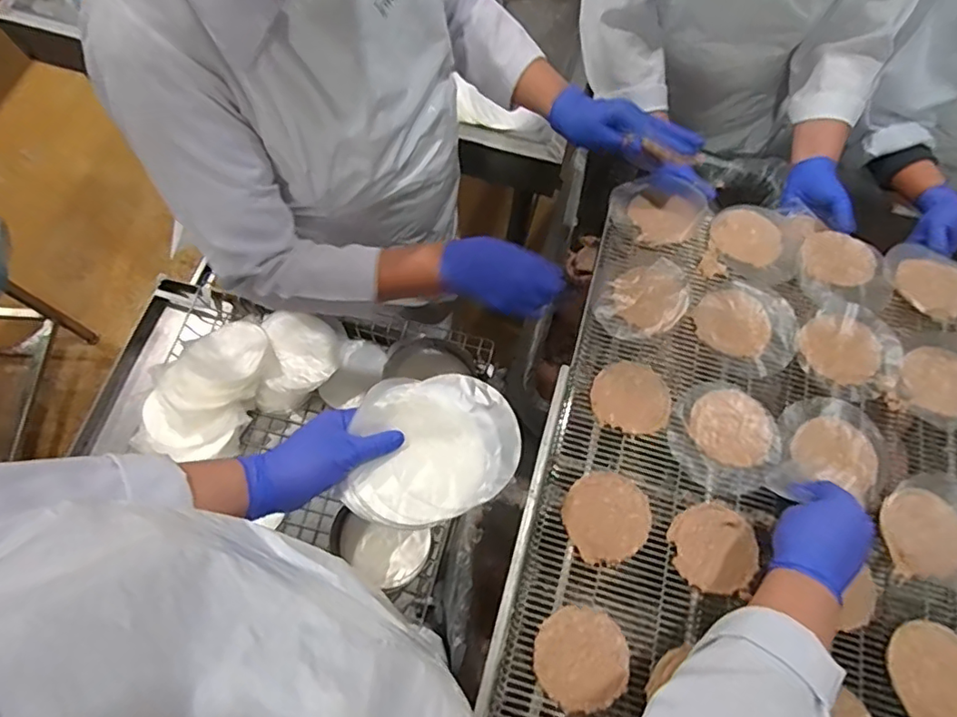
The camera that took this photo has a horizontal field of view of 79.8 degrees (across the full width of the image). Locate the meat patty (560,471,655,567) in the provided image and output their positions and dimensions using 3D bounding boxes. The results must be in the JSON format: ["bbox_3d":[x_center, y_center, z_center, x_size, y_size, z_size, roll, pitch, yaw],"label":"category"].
[{"bbox_3d":[0.134,0.163,0.595,0.090,0.013,0.087,1,66,-2],"label":"meat patty"}]

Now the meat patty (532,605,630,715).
[{"bbox_3d":[0.097,0.282,0.541,0.087,0.008,0.085,1,66,-2],"label":"meat patty"}]

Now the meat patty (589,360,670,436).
[{"bbox_3d":[0.173,0.044,0.650,0.086,0.013,0.080,17,66,5],"label":"meat patty"}]

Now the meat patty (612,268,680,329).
[{"bbox_3d":[0.205,-0.076,0.707,0.077,0.009,0.080,1,66,-2],"label":"meat patty"}]

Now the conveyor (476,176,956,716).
[{"bbox_3d":[0.368,0.186,0.599,0.617,0.026,0.792,17,66,5],"label":"conveyor"}]

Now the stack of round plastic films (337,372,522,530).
[{"bbox_3d":[-0.041,0.081,0.522,0.154,0.017,0.133,-5,66,-5],"label":"stack of round plastic films"}]

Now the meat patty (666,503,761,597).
[{"bbox_3d":[0.241,0.194,0.588,0.085,0.008,0.087,1,66,-2],"label":"meat patty"}]

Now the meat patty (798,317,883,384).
[{"bbox_3d":[0.434,-0.012,0.685,0.090,0.008,0.083,1,66,-2],"label":"meat patty"}]

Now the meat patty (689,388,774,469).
[{"bbox_3d":[0.282,0.077,0.640,0.087,0.009,0.086,1,66,-2],"label":"meat patty"}]

